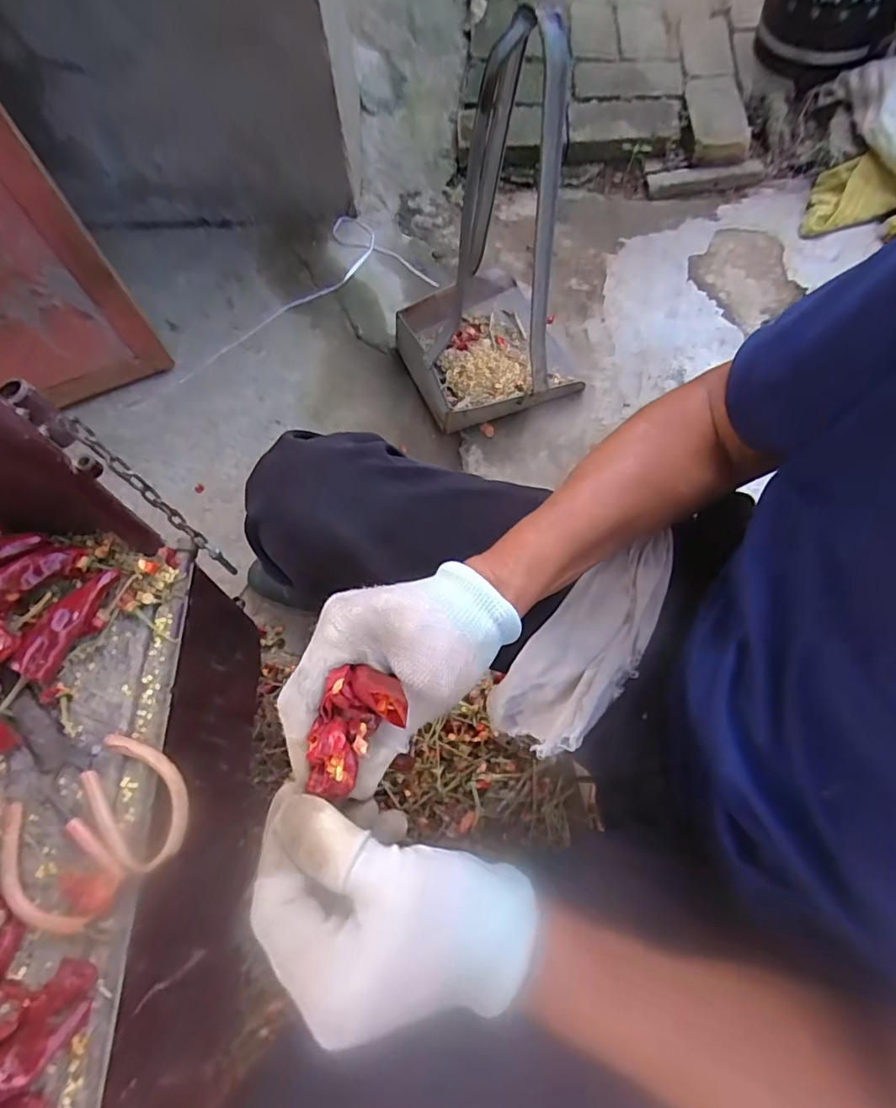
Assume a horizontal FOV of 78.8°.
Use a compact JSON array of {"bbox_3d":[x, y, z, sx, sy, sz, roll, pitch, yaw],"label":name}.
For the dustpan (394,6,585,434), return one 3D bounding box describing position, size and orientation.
[{"bbox_3d":[0.066,-0.459,0.817,0.280,0.502,0.302,-25,70,-10],"label":"dustpan"}]

